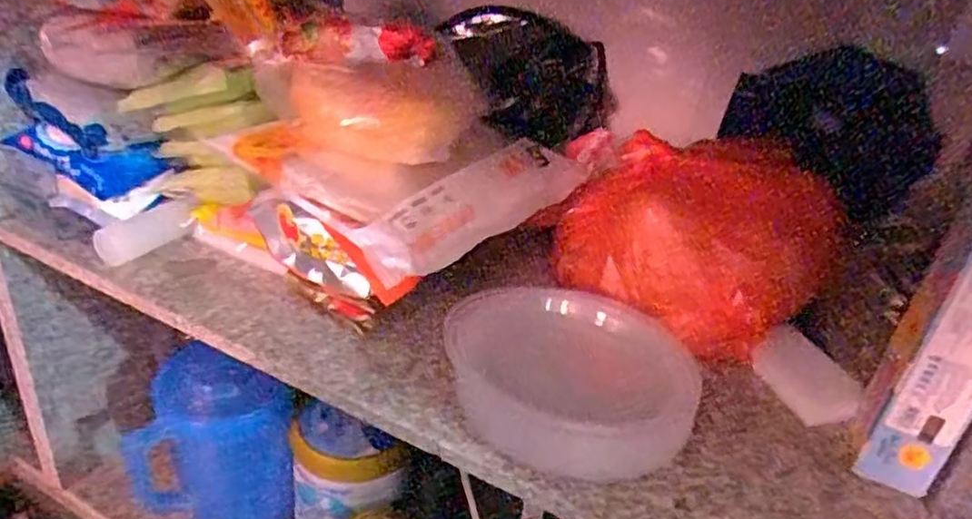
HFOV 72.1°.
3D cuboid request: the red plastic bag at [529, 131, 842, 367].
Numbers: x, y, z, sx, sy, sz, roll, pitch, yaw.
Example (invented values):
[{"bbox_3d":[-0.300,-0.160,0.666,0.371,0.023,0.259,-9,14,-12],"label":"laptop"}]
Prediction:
[{"bbox_3d":[0.174,-0.026,0.597,0.233,0.128,0.142,19,32,20],"label":"red plastic bag"}]

